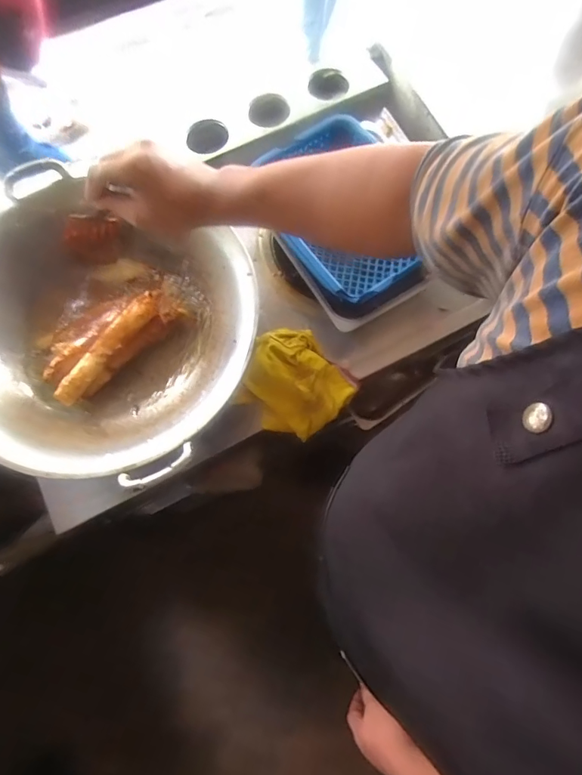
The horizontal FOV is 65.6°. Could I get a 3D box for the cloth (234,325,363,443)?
[{"bbox_3d":[0.002,-0.009,0.725,0.168,0.052,0.153,44,80,10],"label":"cloth"}]

